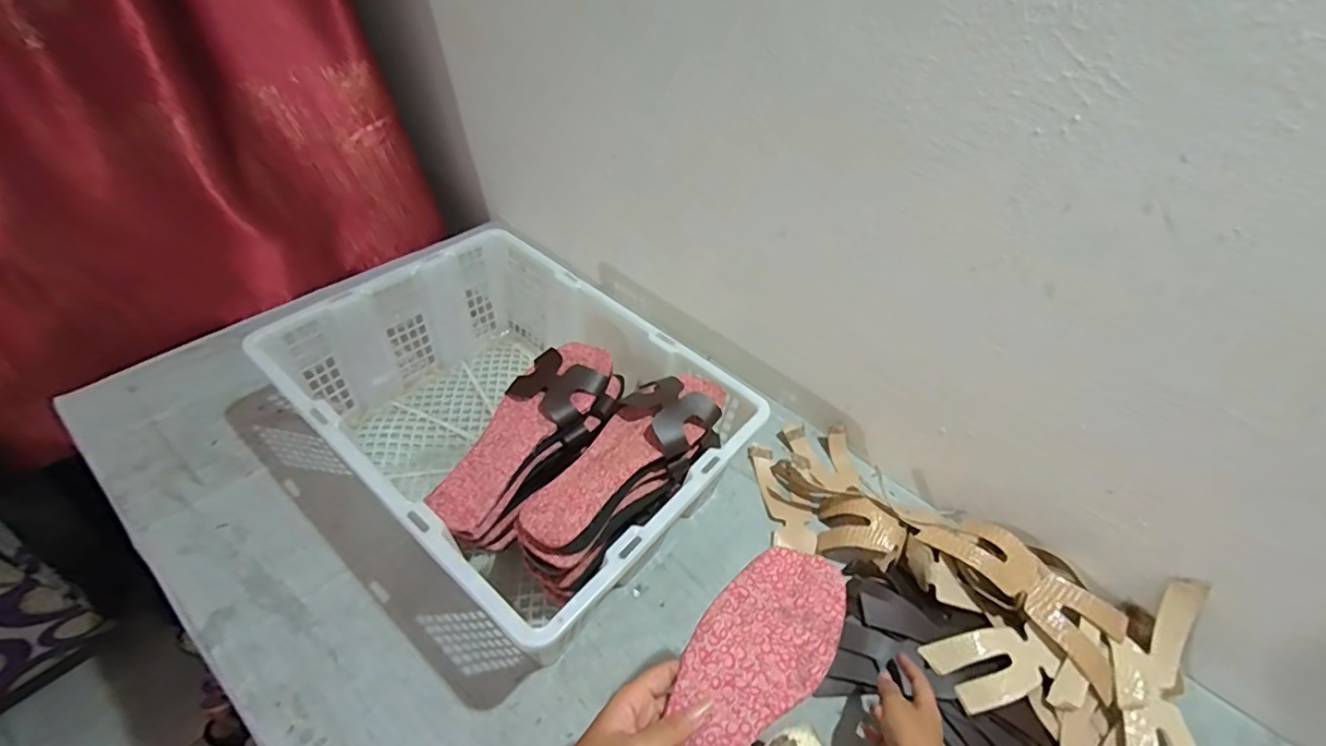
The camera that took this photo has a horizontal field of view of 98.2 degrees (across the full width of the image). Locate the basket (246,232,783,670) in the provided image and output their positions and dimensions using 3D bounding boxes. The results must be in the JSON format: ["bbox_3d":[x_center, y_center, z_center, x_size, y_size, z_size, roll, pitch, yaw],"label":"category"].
[{"bbox_3d":[-0.175,0.047,0.676,0.491,0.179,0.357,33,51,23],"label":"basket"}]

